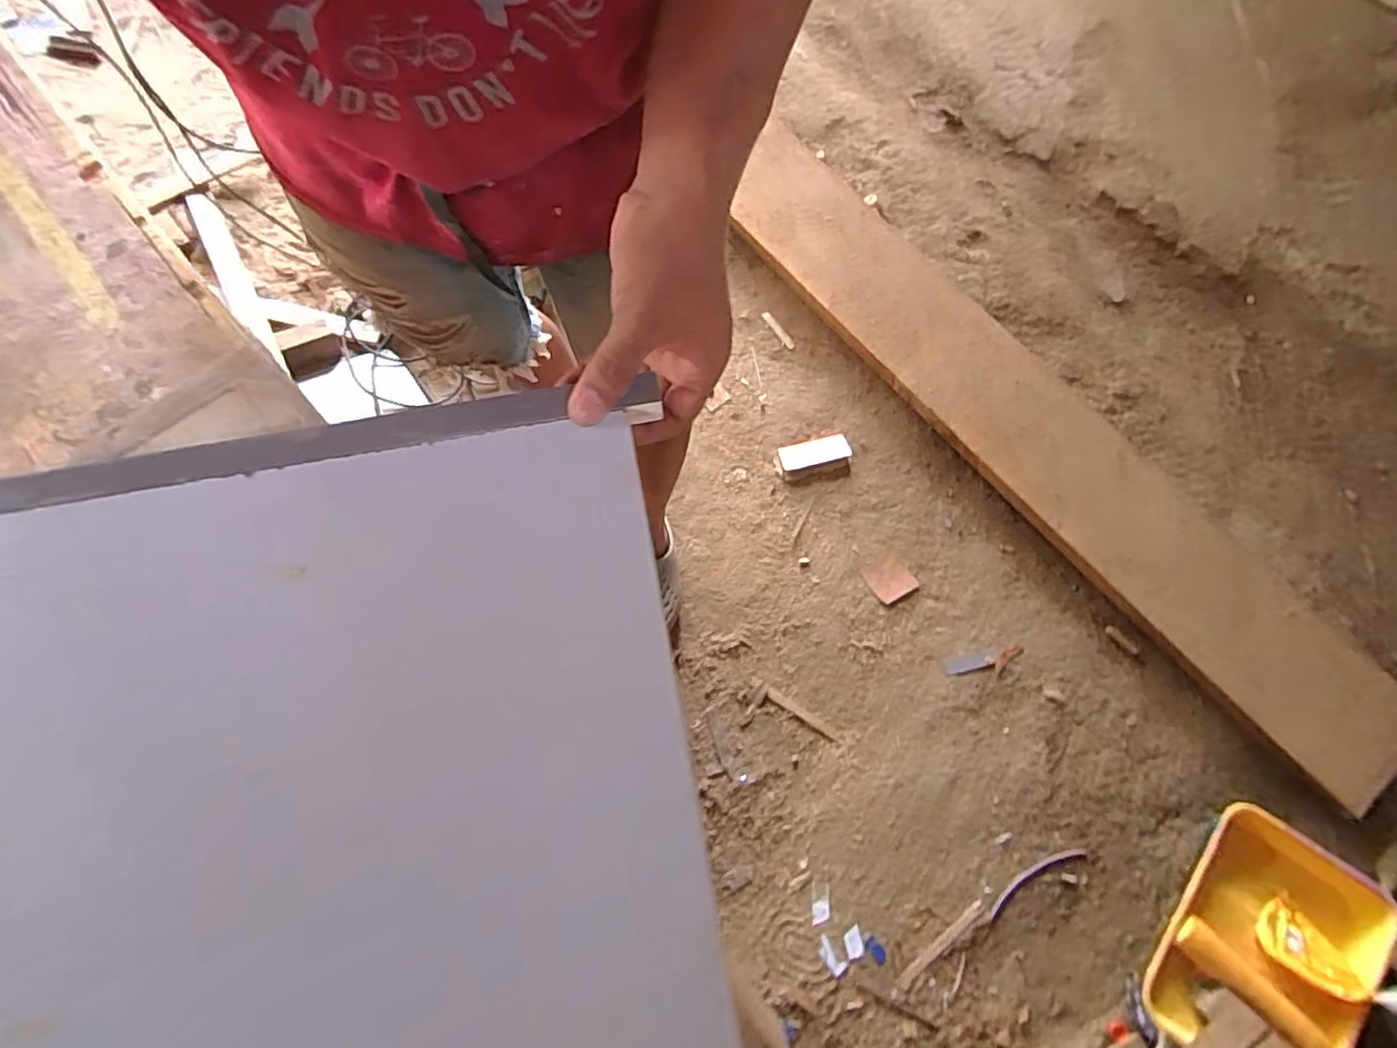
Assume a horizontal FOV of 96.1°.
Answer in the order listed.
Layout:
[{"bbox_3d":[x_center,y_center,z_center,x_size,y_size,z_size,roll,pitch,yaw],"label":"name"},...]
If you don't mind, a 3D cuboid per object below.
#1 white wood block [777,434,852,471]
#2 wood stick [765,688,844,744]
[{"bbox_3d":[0.241,-0.151,1.315,0.145,0.016,0.056,-12,76,-4],"label":"white wood block"},{"bbox_3d":[0.197,0.356,1.166,0.163,0.005,0.018,31,77,7],"label":"wood stick"}]

